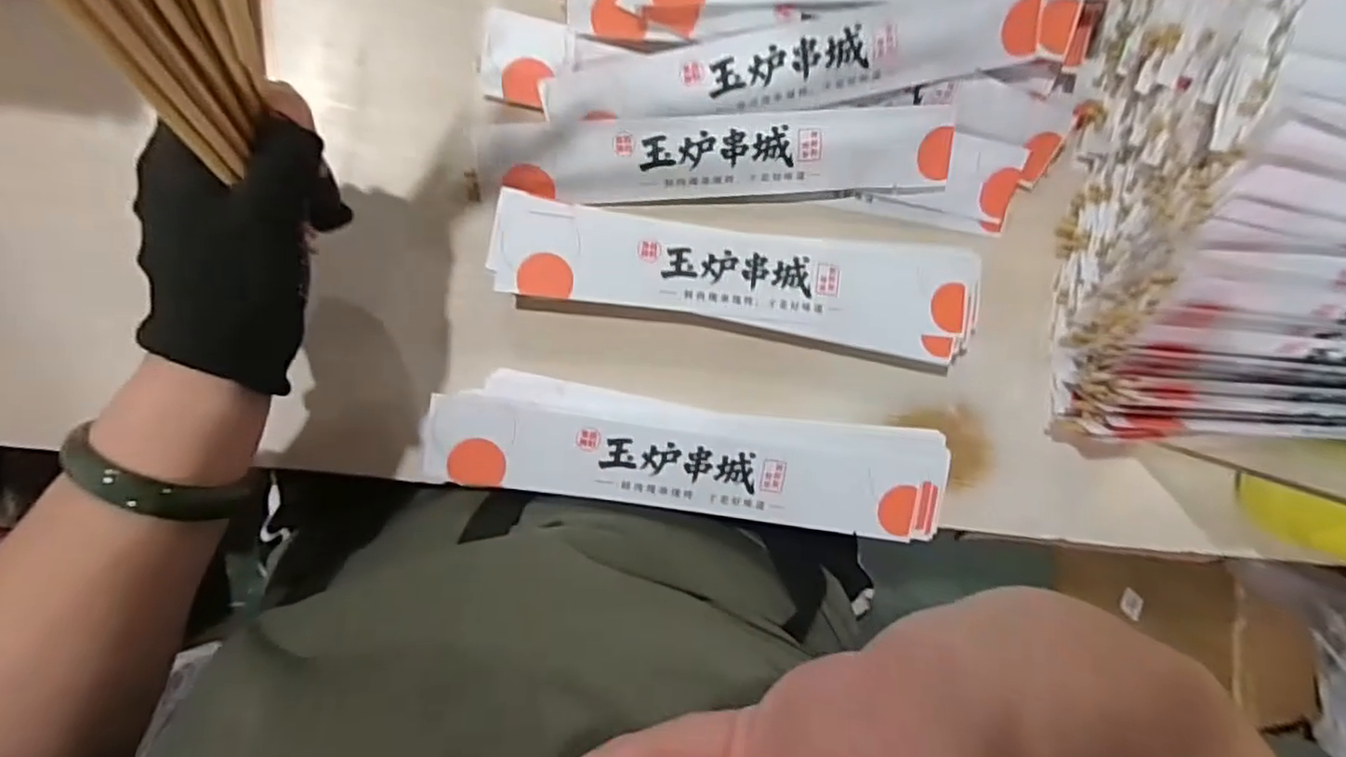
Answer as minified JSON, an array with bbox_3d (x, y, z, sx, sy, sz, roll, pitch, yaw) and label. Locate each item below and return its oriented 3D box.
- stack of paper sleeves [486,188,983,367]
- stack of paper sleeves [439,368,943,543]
[{"bbox_3d":[0.042,-0.061,0.391,0.283,0.016,0.063,8,93,-8],"label":"stack of paper sleeves"},{"bbox_3d":[0.014,0.045,0.387,0.291,0.040,0.062,8,93,-8],"label":"stack of paper sleeves"}]

